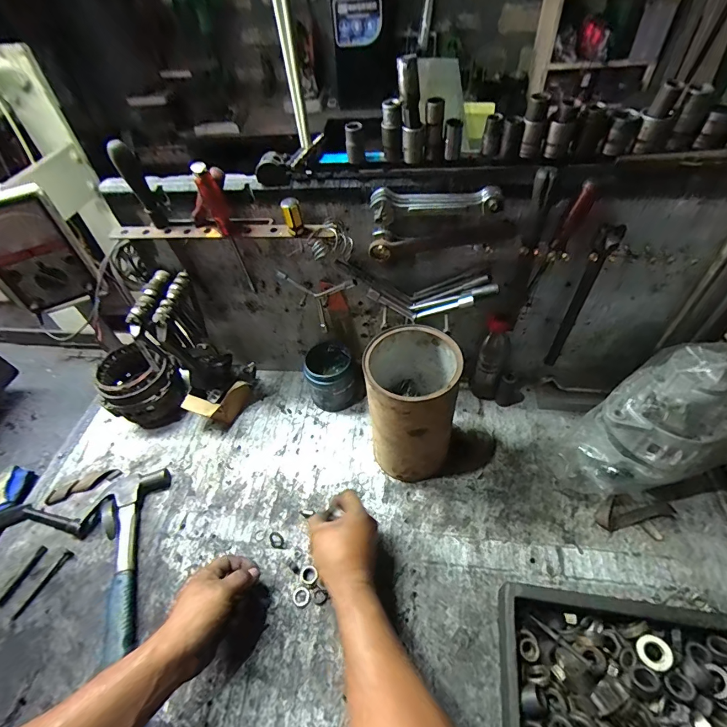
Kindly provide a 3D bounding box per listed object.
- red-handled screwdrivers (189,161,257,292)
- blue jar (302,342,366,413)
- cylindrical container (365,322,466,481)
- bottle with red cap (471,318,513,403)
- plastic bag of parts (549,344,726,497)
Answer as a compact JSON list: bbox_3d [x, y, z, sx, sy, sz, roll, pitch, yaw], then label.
[{"bbox_3d":[-0.197,-0.178,0.558,0.051,0.205,0.066,-25,52,-17],"label":"red-handled screwdrivers"},{"bbox_3d":[-0.059,0.027,0.747,0.083,0.105,0.079,-2,49,3],"label":"blue jar"},{"bbox_3d":[0.071,0.071,0.607,0.120,0.234,0.128,-2,49,3],"label":"cylindrical container"},{"bbox_3d":[0.226,-0.011,0.694,0.049,0.183,0.049,17,53,19],"label":"bottle with red cap"},{"bbox_3d":[0.391,0.094,0.546,0.123,0.284,0.107,6,42,-29],"label":"plastic bag of parts"}]

